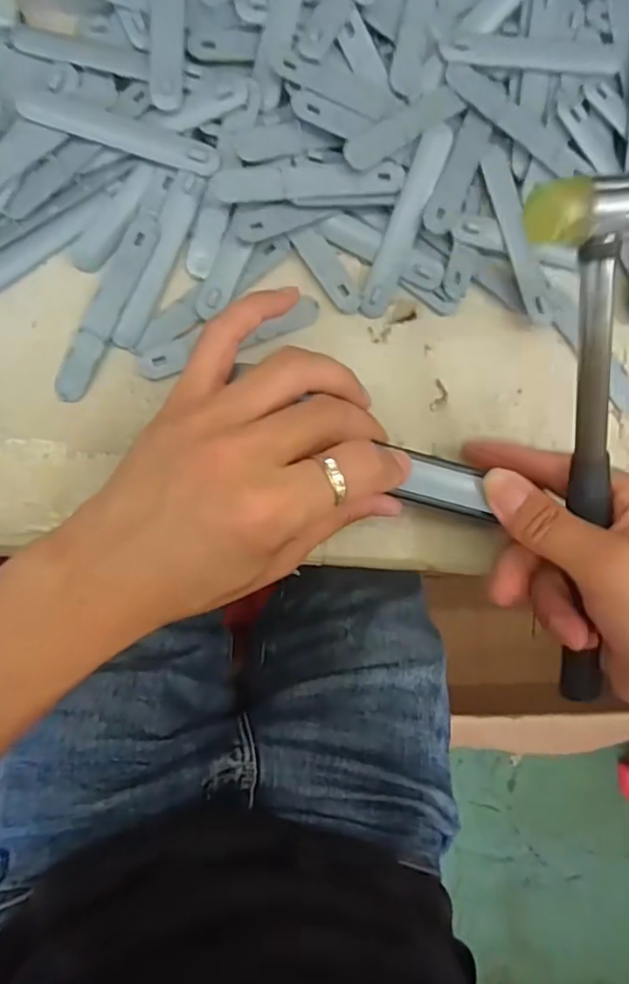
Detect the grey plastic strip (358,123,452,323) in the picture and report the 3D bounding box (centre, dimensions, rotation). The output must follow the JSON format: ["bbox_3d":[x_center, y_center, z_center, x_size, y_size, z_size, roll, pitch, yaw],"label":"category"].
[{"bbox_3d":[0.046,-0.137,0.301,0.016,0.005,0.095,20,103,-7],"label":"grey plastic strip"}]

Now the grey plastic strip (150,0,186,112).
[{"bbox_3d":[-0.069,-0.232,0.280,0.016,0.007,0.098,3,88,-7],"label":"grey plastic strip"}]

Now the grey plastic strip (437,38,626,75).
[{"bbox_3d":[0.112,-0.225,0.304,0.095,0.004,0.015,0,88,-8],"label":"grey plastic strip"}]

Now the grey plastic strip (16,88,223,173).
[{"bbox_3d":[-0.092,-0.173,0.284,0.093,0.005,0.016,15,86,-7],"label":"grey plastic strip"}]

